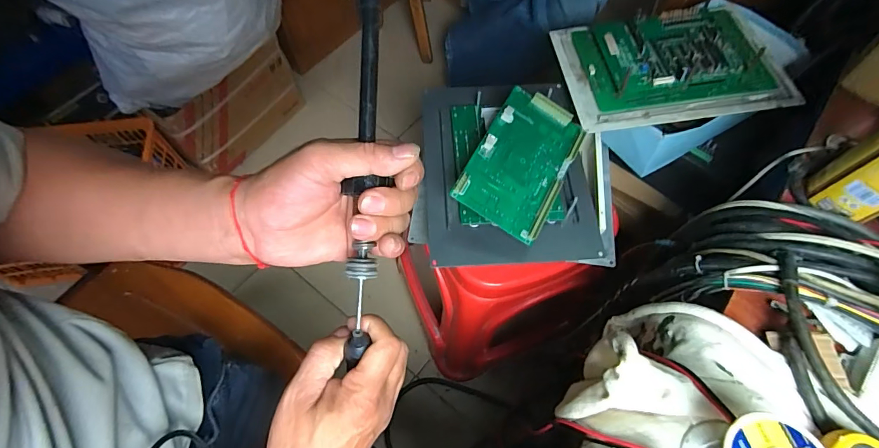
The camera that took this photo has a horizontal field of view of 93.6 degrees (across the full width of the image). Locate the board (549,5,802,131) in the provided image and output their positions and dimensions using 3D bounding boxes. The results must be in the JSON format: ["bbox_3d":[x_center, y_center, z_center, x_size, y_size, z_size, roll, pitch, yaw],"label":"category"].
[{"bbox_3d":[0.342,-0.243,0.615,0.294,0.034,0.206,-8,68,7],"label":"board"}]

